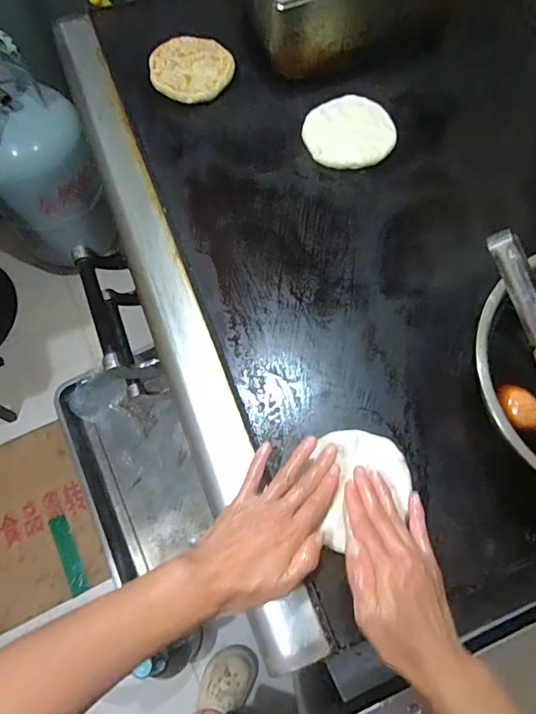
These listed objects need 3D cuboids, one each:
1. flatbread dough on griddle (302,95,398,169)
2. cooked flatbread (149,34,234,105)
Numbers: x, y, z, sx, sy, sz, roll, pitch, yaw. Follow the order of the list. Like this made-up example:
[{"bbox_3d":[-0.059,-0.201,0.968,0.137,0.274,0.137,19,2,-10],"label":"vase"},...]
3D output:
[{"bbox_3d":[0.110,-0.307,0.657,0.119,0.017,0.105,-17,70,-7],"label":"flatbread dough on griddle"},{"bbox_3d":[-0.113,-0.421,0.700,0.119,0.011,0.110,-1,74,3],"label":"cooked flatbread"}]

